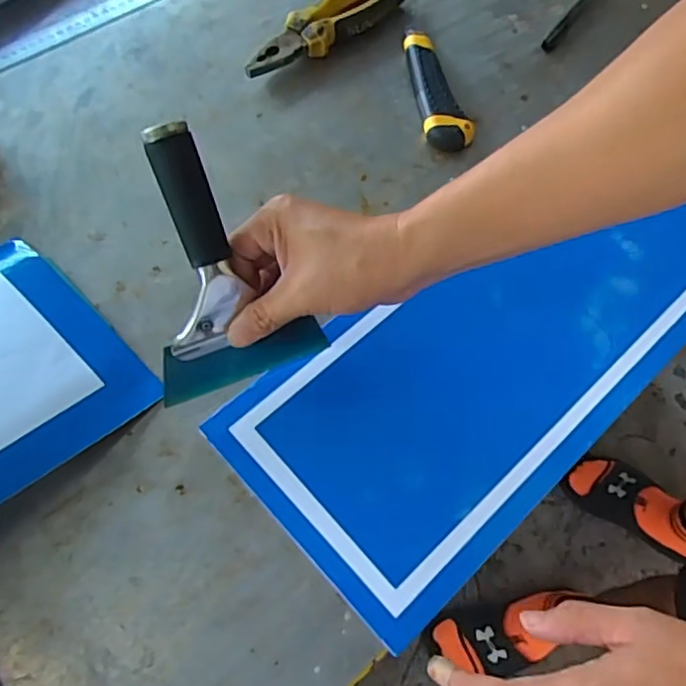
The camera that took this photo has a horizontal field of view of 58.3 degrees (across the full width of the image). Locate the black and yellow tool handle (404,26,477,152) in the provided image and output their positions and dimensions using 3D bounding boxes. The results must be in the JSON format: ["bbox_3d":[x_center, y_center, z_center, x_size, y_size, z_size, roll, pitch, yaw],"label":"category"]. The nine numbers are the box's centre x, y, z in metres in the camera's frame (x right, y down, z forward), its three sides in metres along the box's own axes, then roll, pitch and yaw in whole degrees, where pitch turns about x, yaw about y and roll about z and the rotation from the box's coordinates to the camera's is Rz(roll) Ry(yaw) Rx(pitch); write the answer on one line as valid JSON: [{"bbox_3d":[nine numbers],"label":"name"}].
[{"bbox_3d":[0.083,-0.239,0.582,0.038,0.023,0.138,-13,66,-7],"label":"black and yellow tool handle"}]

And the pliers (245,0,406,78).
[{"bbox_3d":[-0.017,-0.314,0.610,0.189,0.030,0.047,-40,72,-18],"label":"pliers"}]

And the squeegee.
[{"bbox_3d":[-0.081,-0.051,0.400,0.112,0.176,0.029,-16,27,-8],"label":"squeegee"}]

